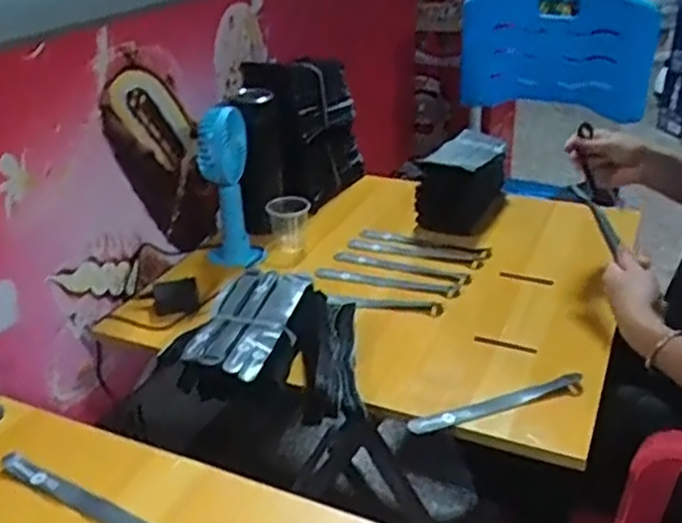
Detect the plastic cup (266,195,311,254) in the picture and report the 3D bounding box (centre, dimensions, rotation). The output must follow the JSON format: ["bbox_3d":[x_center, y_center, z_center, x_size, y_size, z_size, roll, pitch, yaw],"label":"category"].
[{"bbox_3d":[-0.077,-0.057,1.082,0.064,0.072,0.058,-2,28,-1],"label":"plastic cup"}]

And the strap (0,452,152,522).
[{"bbox_3d":[-0.213,0.198,0.601,0.189,0.010,0.024,14,32,27],"label":"strap"}]

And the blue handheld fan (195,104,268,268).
[{"bbox_3d":[-0.158,-0.101,1.021,0.078,0.232,0.063,-6,28,-7],"label":"blue handheld fan"}]

